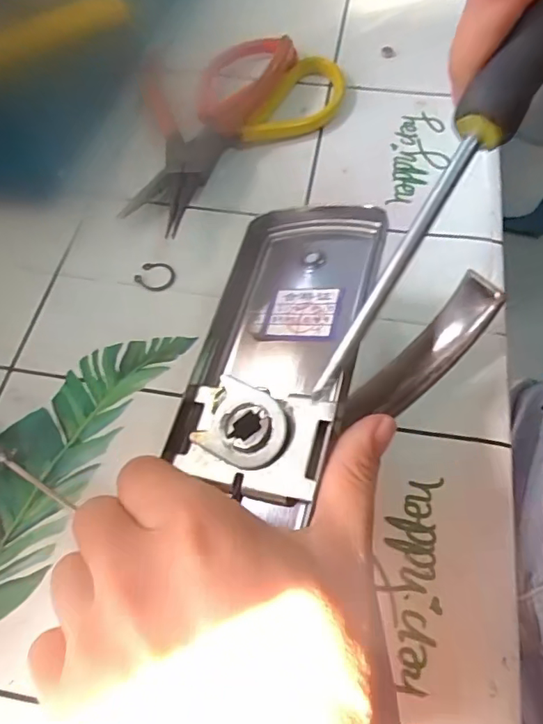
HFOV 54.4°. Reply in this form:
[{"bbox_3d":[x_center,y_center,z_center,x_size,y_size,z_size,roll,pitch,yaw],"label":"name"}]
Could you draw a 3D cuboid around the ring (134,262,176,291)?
[{"bbox_3d":[-0.059,-0.044,0.265,0.020,0.004,0.017,-8,61,-4],"label":"ring"}]

